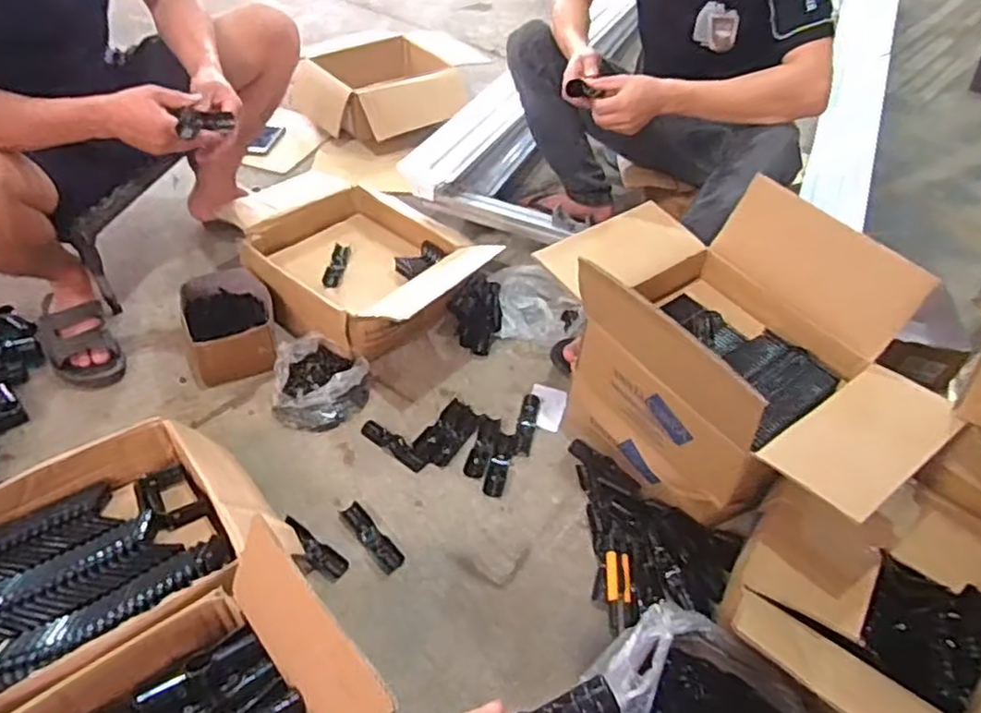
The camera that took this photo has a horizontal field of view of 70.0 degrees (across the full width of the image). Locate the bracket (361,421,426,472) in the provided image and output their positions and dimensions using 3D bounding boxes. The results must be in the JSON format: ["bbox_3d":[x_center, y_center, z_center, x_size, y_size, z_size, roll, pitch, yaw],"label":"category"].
[{"bbox_3d":[-0.161,0.148,1.162,0.125,0.020,0.033,28,49,22],"label":"bracket"}]

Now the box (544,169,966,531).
[{"bbox_3d":[0.347,0.010,1.048,0.557,0.339,0.388,35,51,27],"label":"box"}]

